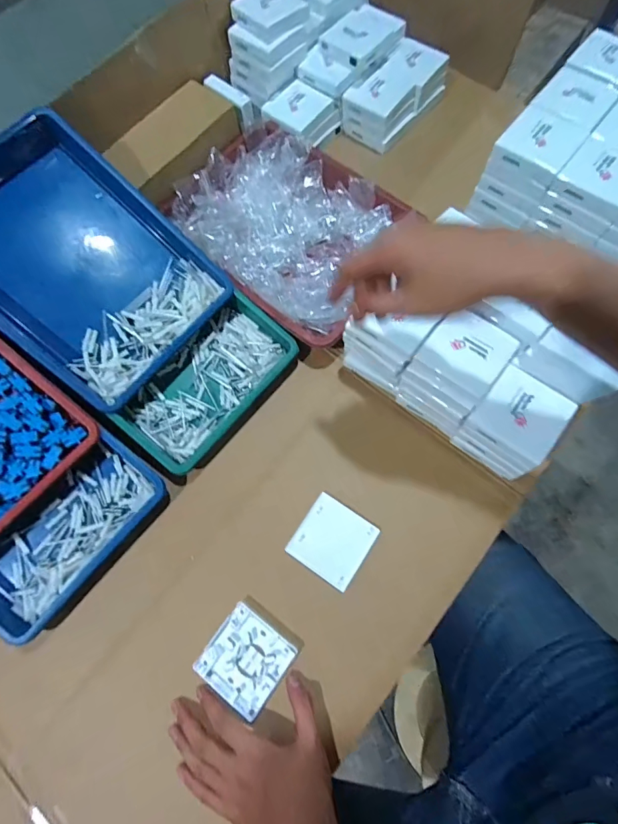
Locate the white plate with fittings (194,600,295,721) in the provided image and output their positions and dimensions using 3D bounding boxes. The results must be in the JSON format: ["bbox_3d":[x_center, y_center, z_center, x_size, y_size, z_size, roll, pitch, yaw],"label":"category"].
[{"bbox_3d":[-0.071,0.280,0.476,0.088,0.014,0.085,34,76,12],"label":"white plate with fittings"}]

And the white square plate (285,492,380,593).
[{"bbox_3d":[0.029,0.160,0.519,0.088,0.014,0.086,32,76,12],"label":"white square plate"}]

